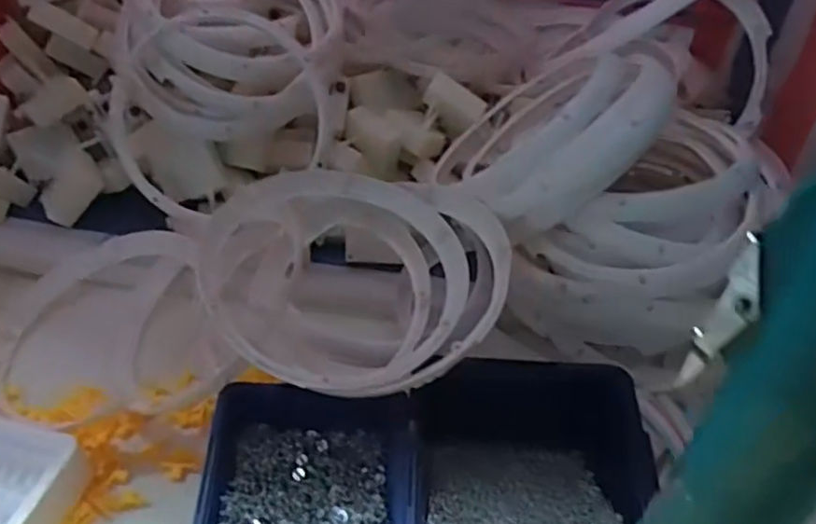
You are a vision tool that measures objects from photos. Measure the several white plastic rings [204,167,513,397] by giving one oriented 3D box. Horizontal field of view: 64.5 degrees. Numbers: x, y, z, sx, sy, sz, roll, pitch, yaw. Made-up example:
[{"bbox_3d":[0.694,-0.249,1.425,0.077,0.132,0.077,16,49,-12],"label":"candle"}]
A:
[{"bbox_3d":[-0.034,0.009,0.450,0.192,0.062,0.182,2,41,-2],"label":"several white plastic rings"}]

